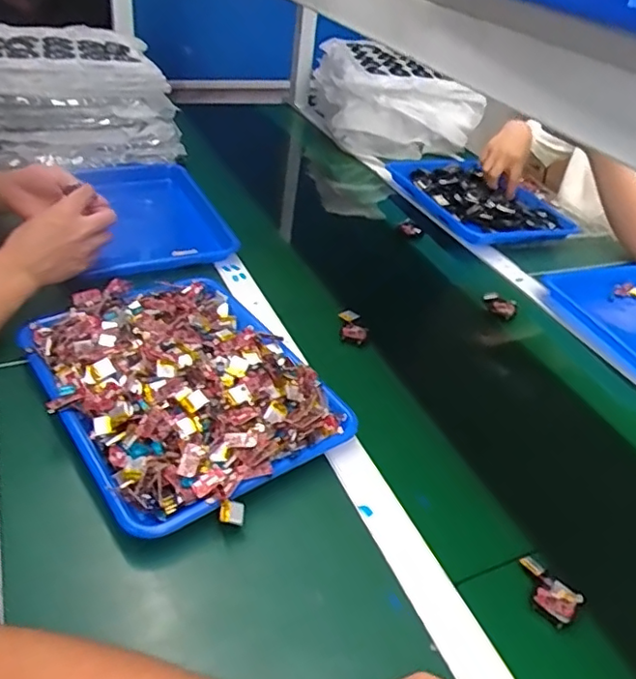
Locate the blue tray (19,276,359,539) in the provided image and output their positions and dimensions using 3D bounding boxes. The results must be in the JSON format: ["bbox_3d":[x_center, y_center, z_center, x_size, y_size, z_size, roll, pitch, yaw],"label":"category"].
[{"bbox_3d":[-0.146,0.036,0.626,0.257,0.041,0.335,-23,46,-34],"label":"blue tray"}]

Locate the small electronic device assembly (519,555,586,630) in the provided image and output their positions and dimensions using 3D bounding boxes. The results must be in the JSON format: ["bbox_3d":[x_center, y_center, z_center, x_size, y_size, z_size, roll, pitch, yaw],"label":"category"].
[{"bbox_3d":[0.195,0.217,0.504,0.057,0.010,0.039,34,44,30],"label":"small electronic device assembly"}]

